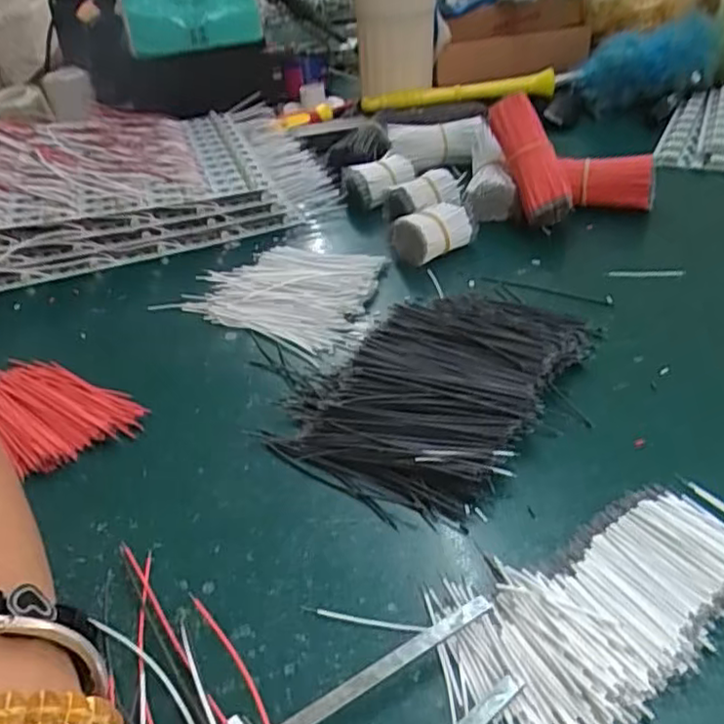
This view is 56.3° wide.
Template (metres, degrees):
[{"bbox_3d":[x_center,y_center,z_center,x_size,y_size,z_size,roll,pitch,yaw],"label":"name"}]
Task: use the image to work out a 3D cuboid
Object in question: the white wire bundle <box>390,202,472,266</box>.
[{"bbox_3d":[0.045,-0.085,0.450,0.050,0.029,0.035,-31,42,-33],"label":"white wire bundle"}]

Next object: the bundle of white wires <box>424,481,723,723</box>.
[{"bbox_3d":[0.084,0.081,0.224,0.130,0.011,0.067,-16,36,-15],"label":"bundle of white wires"}]

